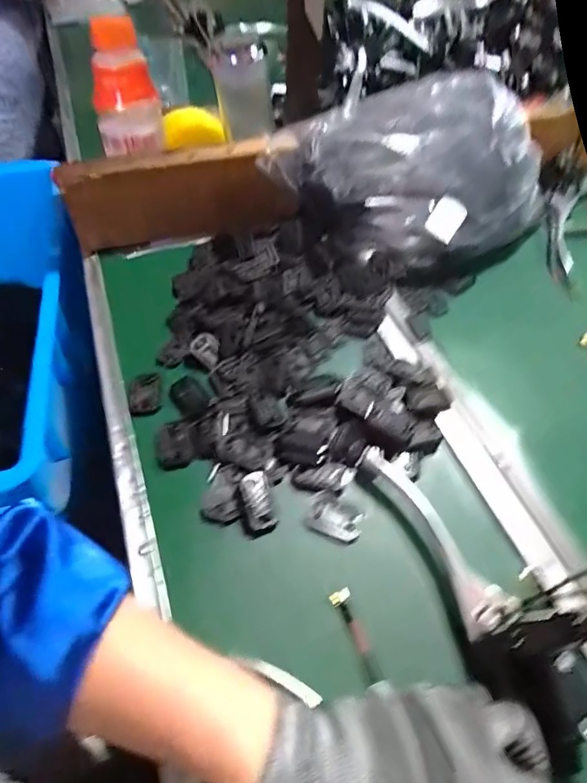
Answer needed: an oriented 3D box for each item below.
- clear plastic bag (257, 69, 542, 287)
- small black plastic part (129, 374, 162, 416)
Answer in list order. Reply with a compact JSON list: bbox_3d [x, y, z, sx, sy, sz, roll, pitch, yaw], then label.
[{"bbox_3d":[0.134,-0.246,0.555,0.240,0.127,0.259,35,59,22],"label":"clear plastic bag"},{"bbox_3d":[-0.129,0.002,0.429,0.027,0.005,0.042,-7,53,-8],"label":"small black plastic part"}]

